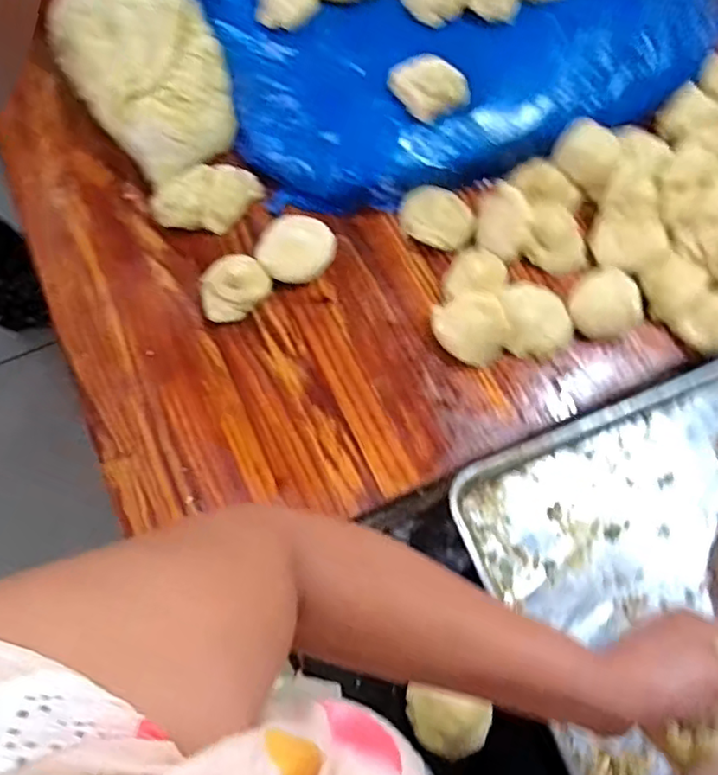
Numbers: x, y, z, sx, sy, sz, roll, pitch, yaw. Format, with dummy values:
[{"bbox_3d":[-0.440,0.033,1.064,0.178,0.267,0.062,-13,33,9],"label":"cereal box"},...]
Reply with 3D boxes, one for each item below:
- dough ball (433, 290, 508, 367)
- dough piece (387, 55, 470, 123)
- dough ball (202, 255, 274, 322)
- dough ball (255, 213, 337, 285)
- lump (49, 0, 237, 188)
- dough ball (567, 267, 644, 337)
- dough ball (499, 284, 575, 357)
[{"bbox_3d":[0.125,-0.067,0.680,0.066,0.038,0.078,-35,73,-12],"label":"dough ball"},{"bbox_3d":[0.076,-0.352,0.708,0.067,0.041,0.084,-41,75,-14],"label":"dough piece"},{"bbox_3d":[-0.142,-0.116,0.701,0.081,0.037,0.072,-23,71,-8],"label":"dough ball"},{"bbox_3d":[-0.073,-0.163,0.711,0.089,0.045,0.076,-25,71,-9],"label":"dough ball"},{"bbox_3d":[-0.275,-0.417,0.788,0.178,0.064,0.327,-34,73,-12],"label":"lump"},{"bbox_3d":[0.271,-0.089,0.682,0.069,0.044,0.072,-35,73,-12],"label":"dough ball"},{"bbox_3d":[0.196,-0.075,0.680,0.076,0.045,0.068,-5,69,-2],"label":"dough ball"}]

